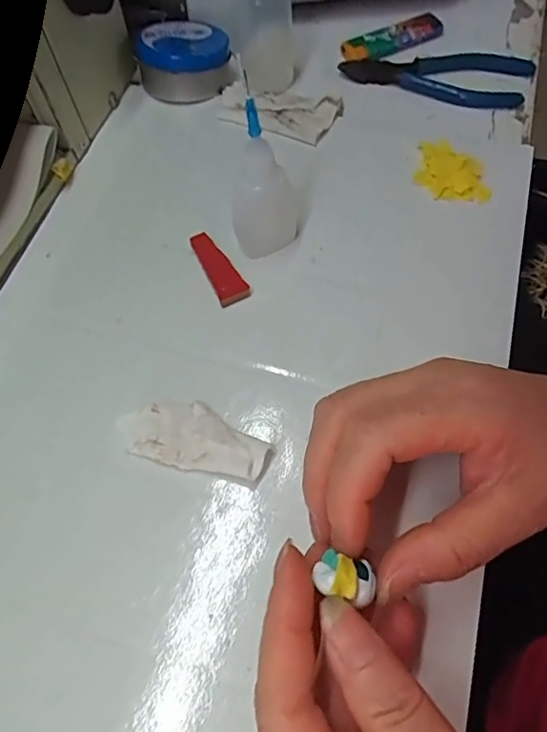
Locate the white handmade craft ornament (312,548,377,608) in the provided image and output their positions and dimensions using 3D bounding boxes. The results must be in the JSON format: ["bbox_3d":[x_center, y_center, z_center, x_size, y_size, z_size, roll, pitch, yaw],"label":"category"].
[{"bbox_3d":[0.024,0.069,0.173,0.020,0.013,0.014,13,64,10],"label":"white handmade craft ornament"}]

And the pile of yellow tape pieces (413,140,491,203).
[{"bbox_3d":[0.110,-0.120,0.323,0.044,0.012,0.041,11,62,10],"label":"pile of yellow tape pieces"}]

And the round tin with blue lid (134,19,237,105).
[{"bbox_3d":[-0.064,-0.223,0.384,0.065,0.035,0.060,-2,61,3],"label":"round tin with blue lid"}]

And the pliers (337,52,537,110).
[{"bbox_3d":[0.115,-0.206,0.378,0.133,0.006,0.047,5,61,6],"label":"pliers"}]

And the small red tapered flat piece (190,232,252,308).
[{"bbox_3d":[-0.030,-0.056,0.298,0.017,0.004,0.050,-23,62,-9],"label":"small red tapered flat piece"}]

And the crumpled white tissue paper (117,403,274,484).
[{"bbox_3d":[-0.036,0.034,0.252,0.071,0.011,0.031,12,62,10],"label":"crumpled white tissue paper"}]

